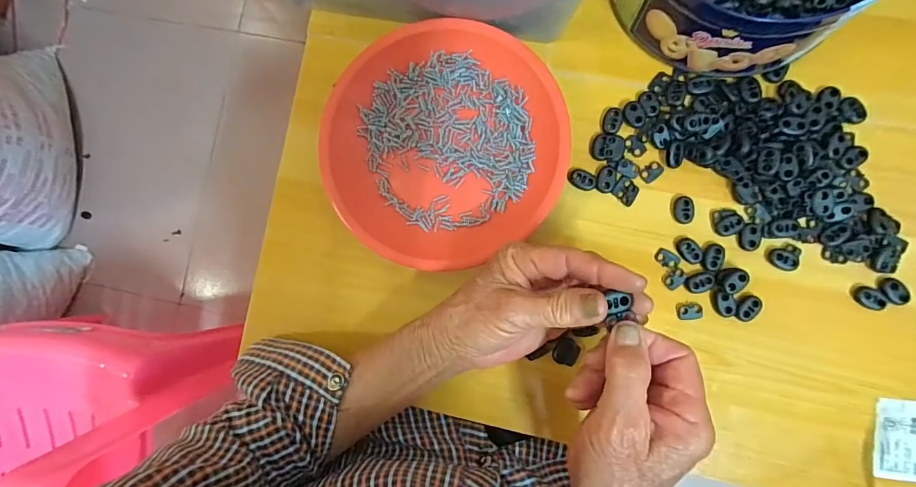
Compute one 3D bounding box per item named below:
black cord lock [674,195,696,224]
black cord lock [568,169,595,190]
[{"bbox_3d":[0.180,-0.027,0.339,0.015,0.005,0.022,-2,90,6],"label":"black cord lock"},{"bbox_3d":[0.100,-0.052,0.346,0.022,0.004,0.013,21,93,5],"label":"black cord lock"}]

